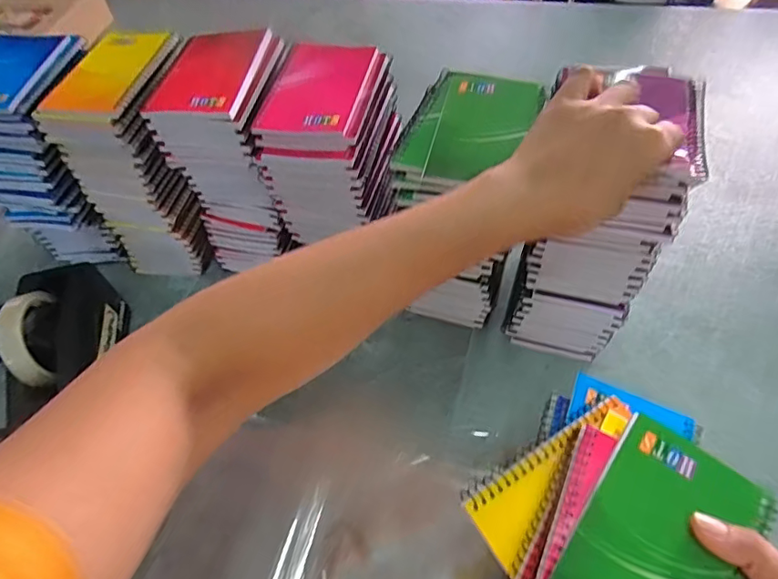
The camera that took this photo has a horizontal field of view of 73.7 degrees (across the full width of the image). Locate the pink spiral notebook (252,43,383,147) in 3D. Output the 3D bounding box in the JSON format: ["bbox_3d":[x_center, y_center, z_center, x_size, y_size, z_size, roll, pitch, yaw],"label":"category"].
[{"bbox_3d":[-0.060,-0.180,0.467,0.093,0.018,0.130,6,55,10],"label":"pink spiral notebook"}]

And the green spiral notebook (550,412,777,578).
[{"bbox_3d":[0.141,0.135,0.268,0.078,0.016,0.131,29,60,25],"label":"green spiral notebook"}]

